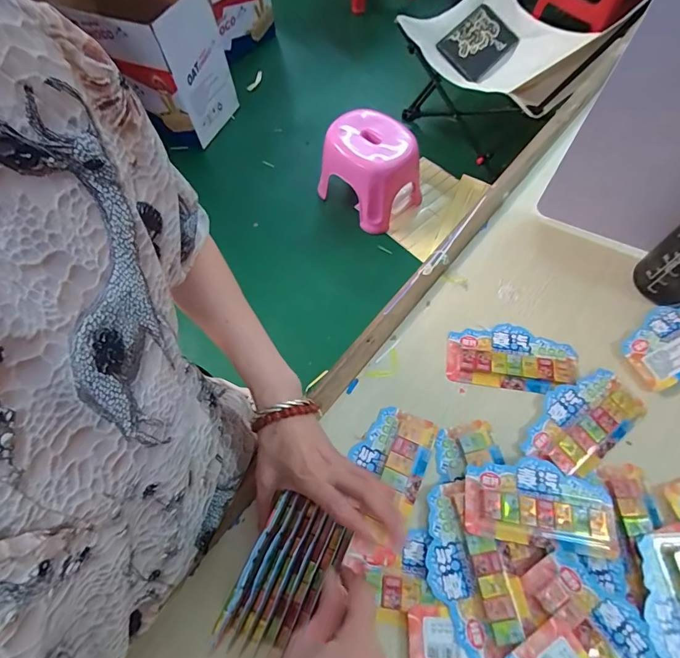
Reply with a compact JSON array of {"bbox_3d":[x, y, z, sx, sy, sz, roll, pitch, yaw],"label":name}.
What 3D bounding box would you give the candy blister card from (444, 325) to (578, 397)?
[{"bbox_3d":[0.197,0.032,0.472,0.142,0.011,0.078,8,63,7],"label":"candy blister card"}]

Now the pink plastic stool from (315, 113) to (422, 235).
[{"bbox_3d":[0.103,-0.514,1.338,0.290,0.253,0.262,38,71,20],"label":"pink plastic stool"}]

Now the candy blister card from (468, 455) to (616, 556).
[{"bbox_3d":[0.193,0.167,0.393,0.141,0.019,0.076,6,63,6],"label":"candy blister card"}]

